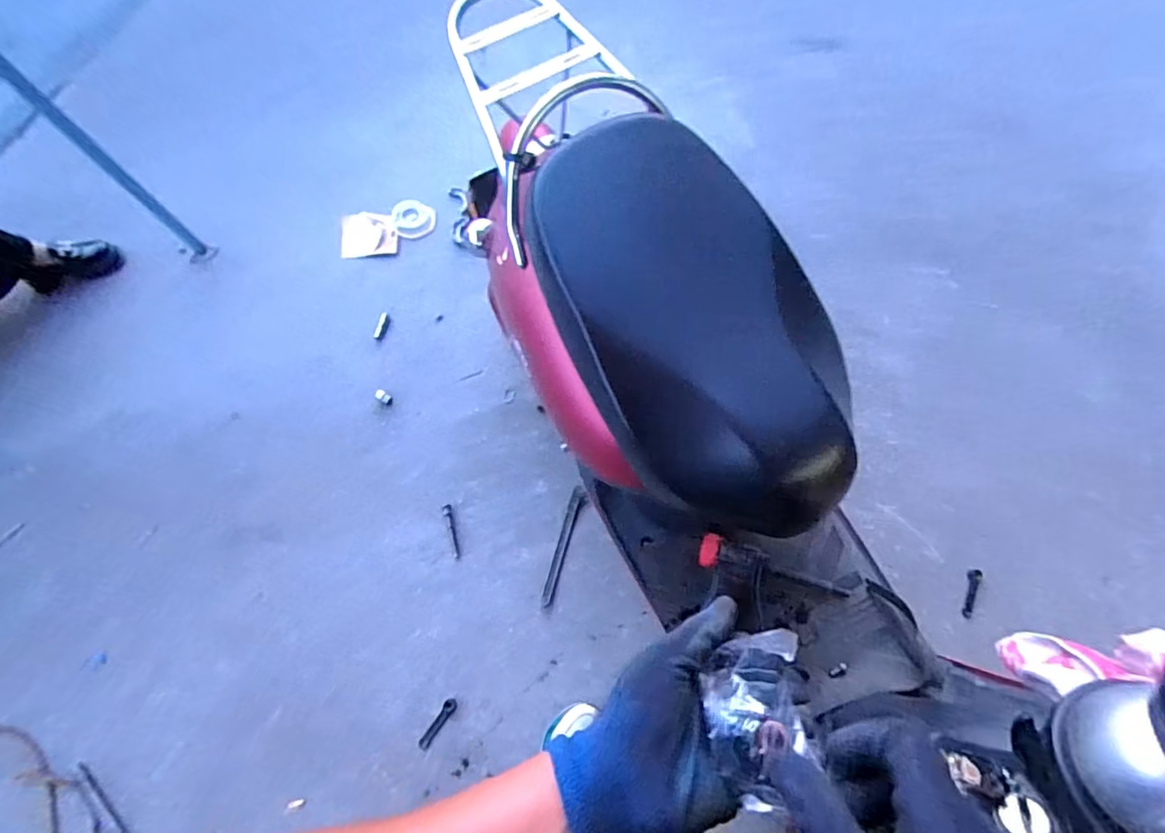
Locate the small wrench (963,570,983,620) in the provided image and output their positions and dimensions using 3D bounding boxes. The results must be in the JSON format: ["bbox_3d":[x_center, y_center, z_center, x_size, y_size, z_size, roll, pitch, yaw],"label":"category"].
[{"bbox_3d":[0.884,0.403,1.244,0.033,0.013,0.112,22,70,7],"label":"small wrench"}]

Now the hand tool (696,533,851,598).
[{"bbox_3d":[0.350,0.279,0.979,0.289,0.060,0.056,19,69,-8],"label":"hand tool"}]

